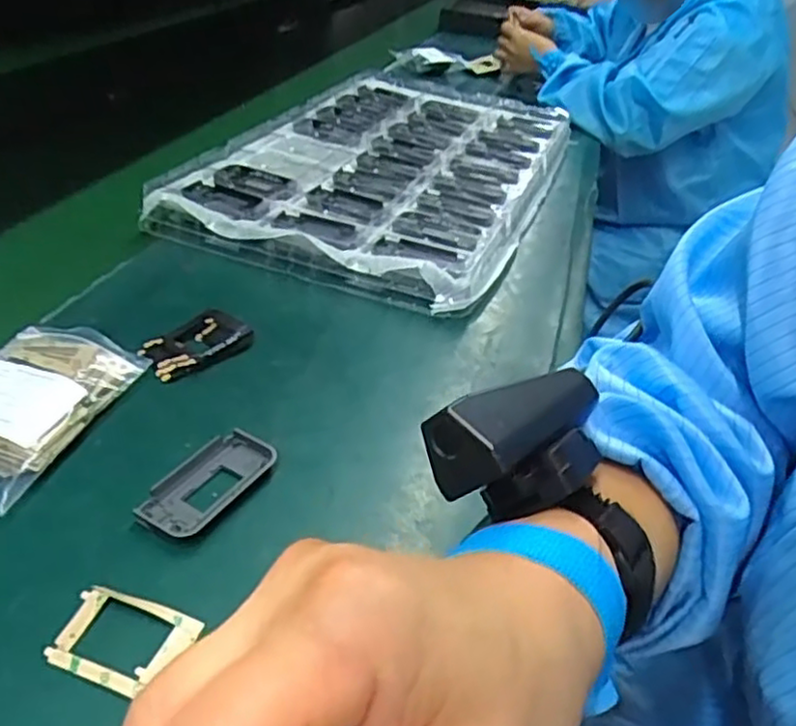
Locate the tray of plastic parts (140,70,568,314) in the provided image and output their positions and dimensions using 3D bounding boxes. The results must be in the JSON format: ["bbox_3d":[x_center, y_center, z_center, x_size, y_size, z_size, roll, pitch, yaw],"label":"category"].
[{"bbox_3d":[0.007,-0.225,0.760,0.313,0.049,0.533,16,37,14],"label":"tray of plastic parts"}]

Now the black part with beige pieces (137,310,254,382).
[{"bbox_3d":[-0.136,-0.012,0.461,0.070,0.015,0.045,-26,45,-36],"label":"black part with beige pieces"}]

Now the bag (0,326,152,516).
[{"bbox_3d":[-0.215,0.024,0.385,0.088,0.027,0.128,13,36,10],"label":"bag"}]

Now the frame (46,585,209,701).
[{"bbox_3d":[-0.116,0.115,0.288,0.053,0.005,0.040,15,36,13],"label":"frame"}]

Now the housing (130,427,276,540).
[{"bbox_3d":[-0.100,0.063,0.361,0.038,0.010,0.076,24,39,24],"label":"housing"}]

